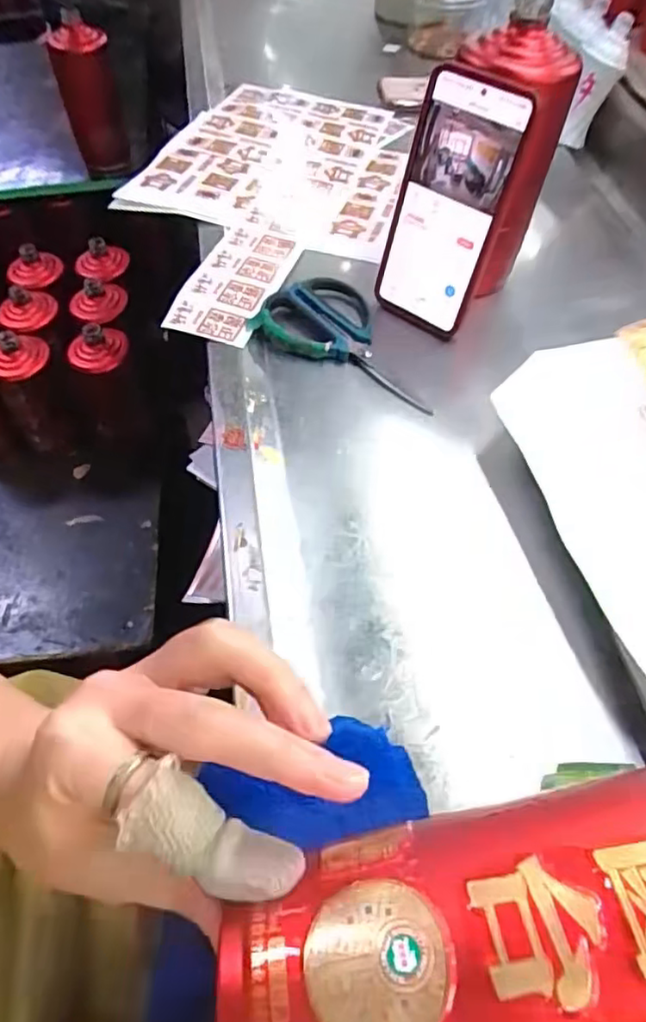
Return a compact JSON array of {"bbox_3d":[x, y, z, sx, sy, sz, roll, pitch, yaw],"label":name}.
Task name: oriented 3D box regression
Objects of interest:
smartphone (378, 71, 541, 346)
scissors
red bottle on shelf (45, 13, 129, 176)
[{"bbox_3d":[0.088,-0.217,0.459,0.081,0.166,0.015,36,45,21],"label":"smartphone"},{"bbox_3d":[0.027,-0.136,0.485,0.156,0.010,0.083,31,61,20],"label":"scissors"},{"bbox_3d":[-0.337,-0.598,0.919,0.081,0.178,0.073,-15,56,-10],"label":"red bottle on shelf"}]

